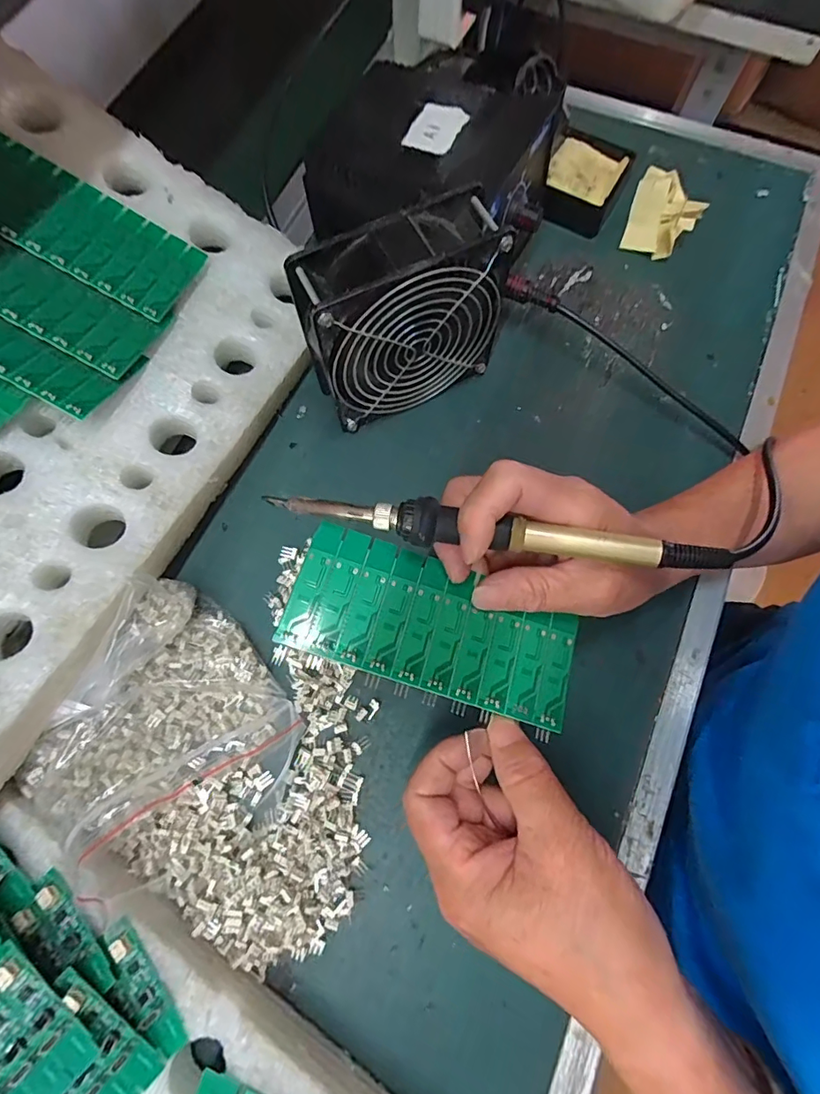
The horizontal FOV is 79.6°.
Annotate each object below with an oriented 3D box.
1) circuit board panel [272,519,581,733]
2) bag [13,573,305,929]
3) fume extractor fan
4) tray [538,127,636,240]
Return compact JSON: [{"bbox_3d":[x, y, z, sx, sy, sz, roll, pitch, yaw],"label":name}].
[{"bbox_3d":[0.012,0.039,0.236,0.138,0.004,0.061,22,71,-2],"label":"circuit board panel"},{"bbox_3d":[-0.143,0.104,0.275,0.133,0.046,0.140,-42,78,-12],"label":"bag"},{"bbox_3d":[-0.002,-0.137,0.307,0.126,0.114,0.045,-23,74,-7],"label":"fume extractor fan"},{"bbox_3d":[0.142,-0.299,0.401,0.059,0.025,0.073,25,75,7],"label":"tray"}]

